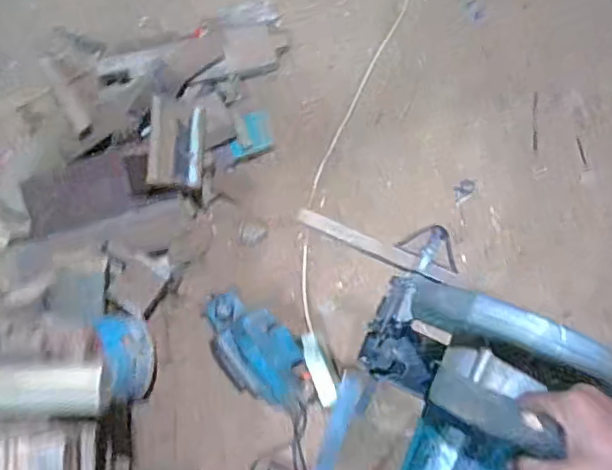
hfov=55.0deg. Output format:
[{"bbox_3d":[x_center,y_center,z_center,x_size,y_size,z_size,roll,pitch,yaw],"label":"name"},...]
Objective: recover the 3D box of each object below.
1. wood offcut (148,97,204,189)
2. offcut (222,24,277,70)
[{"bbox_3d":[-0.285,-0.197,1.286,0.105,0.071,0.188,2,79,2],"label":"wood offcut"},{"bbox_3d":[-0.144,-0.471,1.469,0.123,0.014,0.112,-14,86,-9],"label":"offcut"}]

